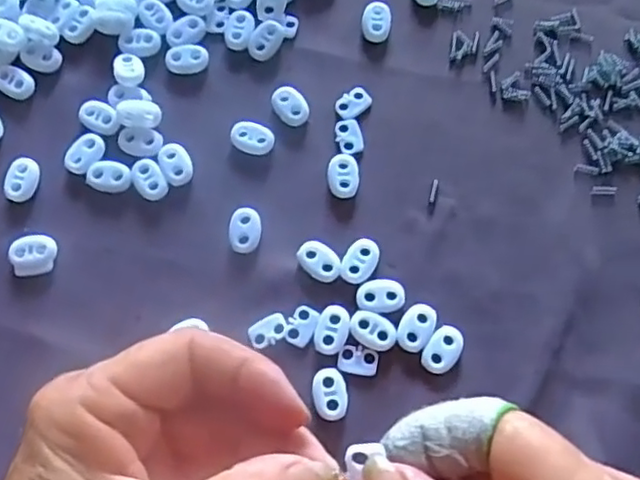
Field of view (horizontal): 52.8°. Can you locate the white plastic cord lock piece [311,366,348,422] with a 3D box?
[{"bbox_3d":[0.005,0.070,0.295,0.016,0.004,0.023,-7,76,-1],"label":"white plastic cord lock piece"}]

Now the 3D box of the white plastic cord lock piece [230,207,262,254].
[{"bbox_3d":[-0.036,-0.004,0.316,0.015,0.004,0.022,10,76,4],"label":"white plastic cord lock piece"}]

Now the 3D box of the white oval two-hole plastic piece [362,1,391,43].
[{"bbox_3d":[0.030,-0.117,0.345,0.015,0.007,0.021,5,76,2],"label":"white oval two-hole plastic piece"}]

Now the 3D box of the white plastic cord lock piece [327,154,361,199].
[{"bbox_3d":[0.012,-0.032,0.323,0.016,0.004,0.023,7,76,3],"label":"white plastic cord lock piece"}]

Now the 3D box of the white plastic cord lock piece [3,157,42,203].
[{"bbox_3d":[-0.150,-0.030,0.326,0.015,0.007,0.023,12,76,4],"label":"white plastic cord lock piece"}]

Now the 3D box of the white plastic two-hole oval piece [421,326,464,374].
[{"bbox_3d":[0.057,0.051,0.297,0.015,0.004,0.023,34,79,9],"label":"white plastic two-hole oval piece"}]

